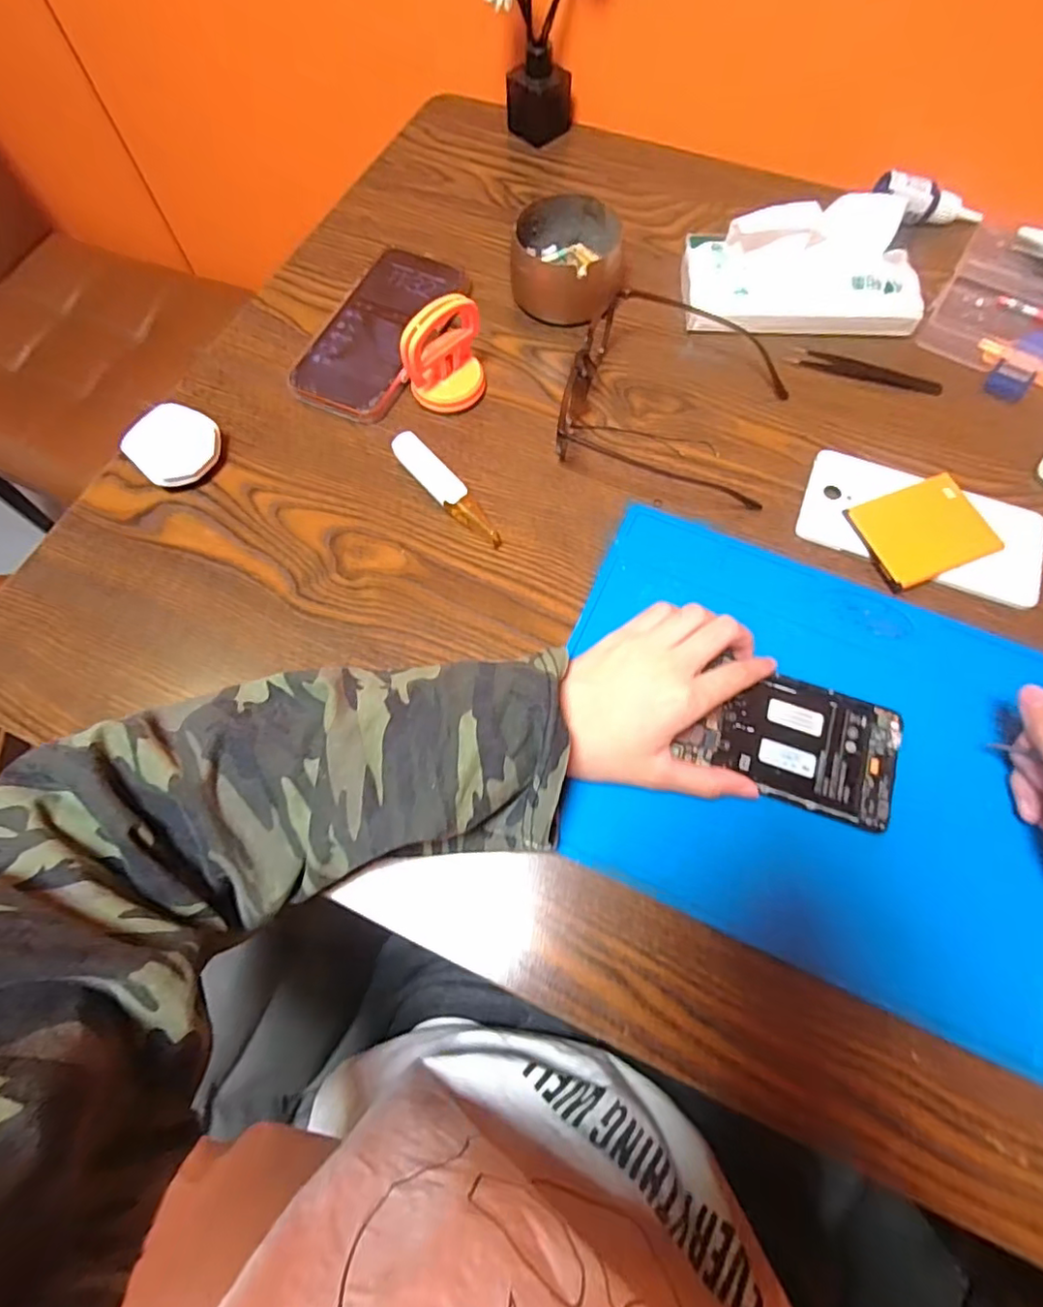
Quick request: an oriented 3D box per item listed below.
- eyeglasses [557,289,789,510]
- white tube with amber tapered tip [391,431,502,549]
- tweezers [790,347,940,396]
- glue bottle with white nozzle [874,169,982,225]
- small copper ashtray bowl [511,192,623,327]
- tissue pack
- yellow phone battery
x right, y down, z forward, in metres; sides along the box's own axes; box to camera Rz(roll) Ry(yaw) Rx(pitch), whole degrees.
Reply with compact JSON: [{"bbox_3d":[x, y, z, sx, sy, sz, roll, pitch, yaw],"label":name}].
[{"bbox_3d":[0.110,-0.191,0.419,0.157,0.047,0.145,17,69,8],"label":"eyeglasses"},{"bbox_3d":[-0.050,-0.110,0.403,0.020,0.019,0.103,-38,72,-13],"label":"white tube with amber tapered tip"},{"bbox_3d":[0.259,-0.212,0.446,0.110,0.004,0.019,17,69,8],"label":"tweezers"},{"bbox_3d":[0.342,-0.377,0.498,0.093,0.022,0.023,11,68,-12],"label":"glue bottle with white nozzle"},{"bbox_3d":[0.035,-0.308,0.470,0.085,0.045,0.100,3,68,2],"label":"small copper ashtray bowl"},{"bbox_3d":[0.214,-0.293,0.457,0.167,0.049,0.094,-4,68,-1],"label":"tissue pack"},{"bbox_3d":[0.261,-0.080,0.387,0.081,0.010,0.064,-20,69,-7],"label":"yellow phone battery"}]

